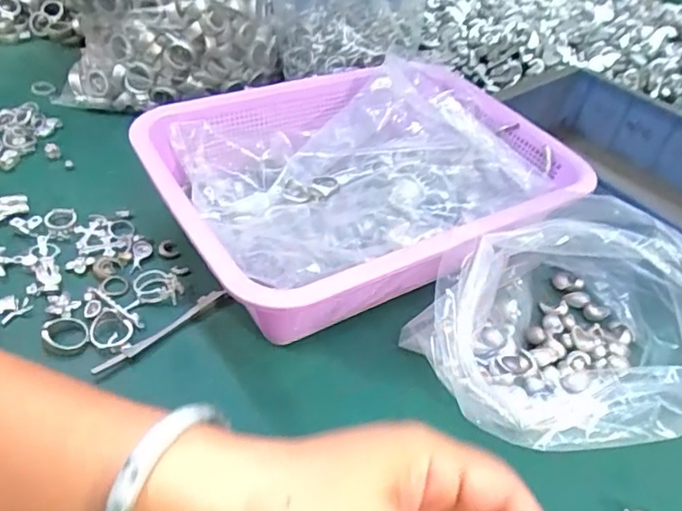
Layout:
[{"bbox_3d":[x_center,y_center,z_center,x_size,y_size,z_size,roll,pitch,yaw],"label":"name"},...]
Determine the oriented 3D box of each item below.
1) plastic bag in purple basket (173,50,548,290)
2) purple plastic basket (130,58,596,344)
[{"bbox_3d":[0.013,-0.066,0.454,0.260,0.088,0.179,-16,48,-23],"label":"plastic bag in purple basket"},{"bbox_3d":[0.017,-0.054,0.446,0.298,0.081,0.222,-20,50,-27],"label":"purple plastic basket"}]

